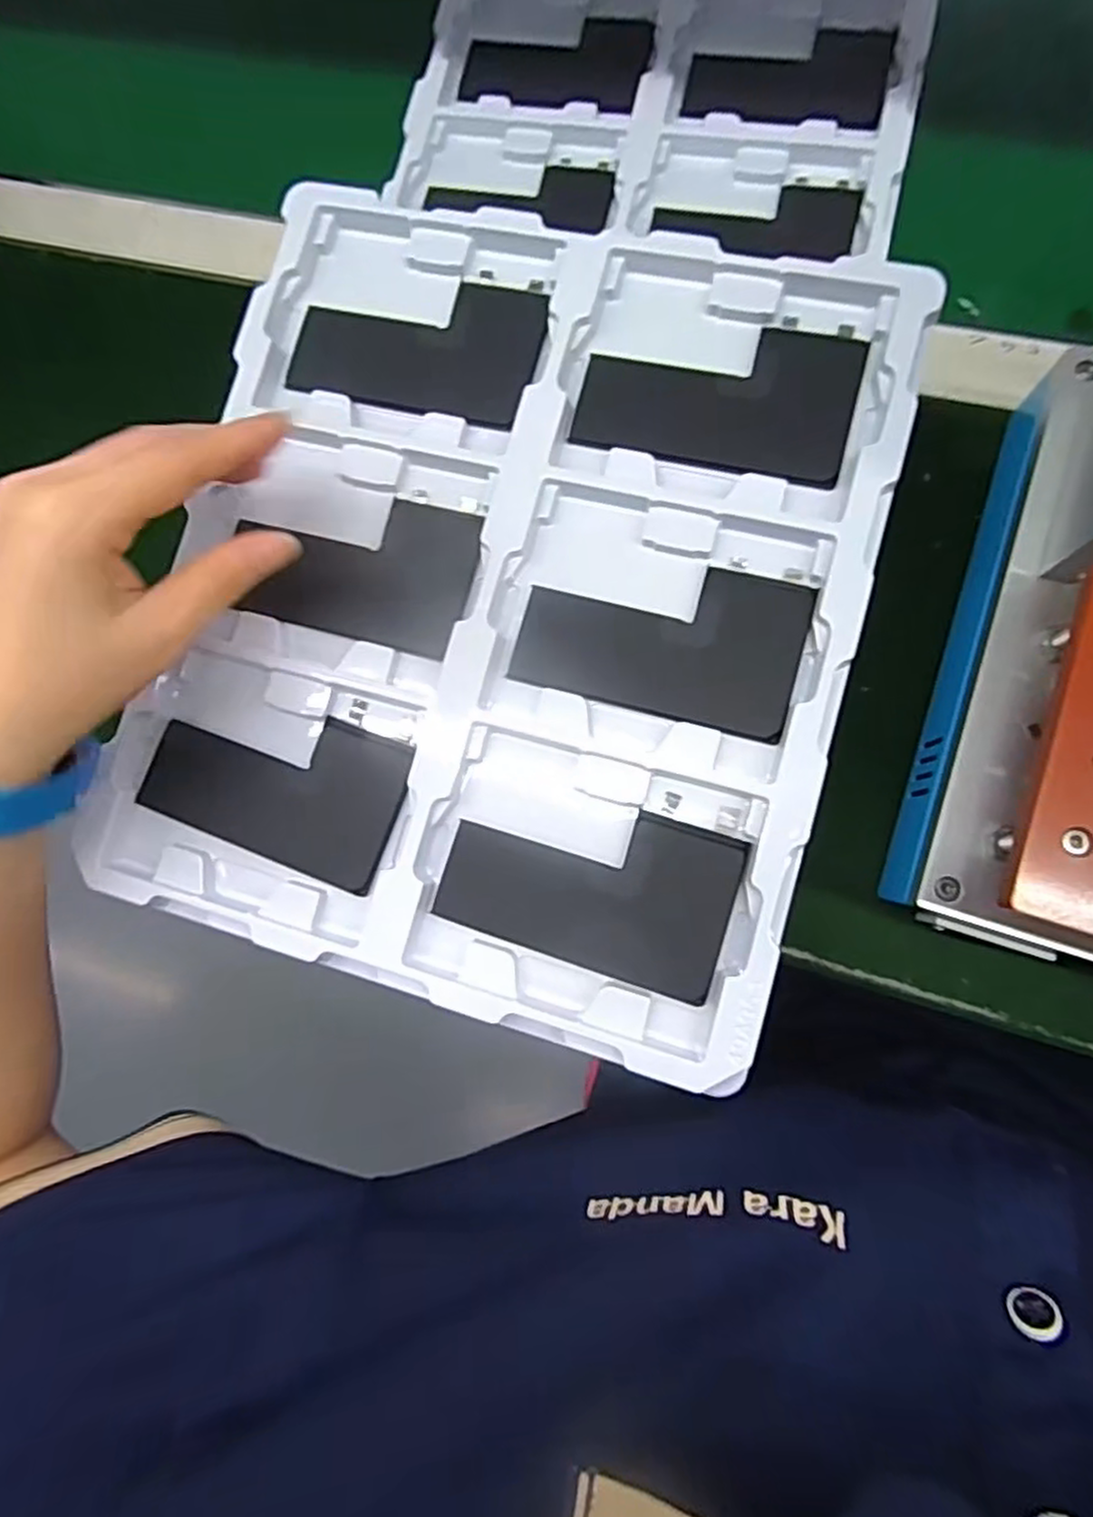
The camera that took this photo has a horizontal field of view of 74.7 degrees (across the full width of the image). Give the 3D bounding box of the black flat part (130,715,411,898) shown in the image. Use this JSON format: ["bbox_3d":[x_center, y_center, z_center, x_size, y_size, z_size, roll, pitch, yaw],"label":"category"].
[{"bbox_3d":[-0.111,0.010,0.295,0.107,0.010,0.061,18,84,5],"label":"black flat part"}]

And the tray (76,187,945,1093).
[{"bbox_3d":[-0.017,-0.066,0.285,0.267,0.026,0.309,16,84,5],"label":"tray"}]

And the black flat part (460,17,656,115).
[{"bbox_3d":[0.006,-0.407,0.418,0.106,0.010,0.061,13,84,5],"label":"black flat part"}]

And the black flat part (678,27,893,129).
[{"bbox_3d":[0.133,-0.379,0.395,0.106,0.007,0.063,10,84,5],"label":"black flat part"}]

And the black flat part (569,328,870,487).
[{"bbox_3d":[0.068,-0.145,0.286,0.107,0.004,0.062,11,84,5],"label":"black flat part"}]

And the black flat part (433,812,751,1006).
[{"bbox_3d":[0.016,0.047,0.273,0.107,0.009,0.061,17,84,5],"label":"black flat part"}]

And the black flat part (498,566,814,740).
[{"bbox_3d":[0.044,-0.048,0.280,0.106,0.009,0.061,15,84,5],"label":"black flat part"}]

